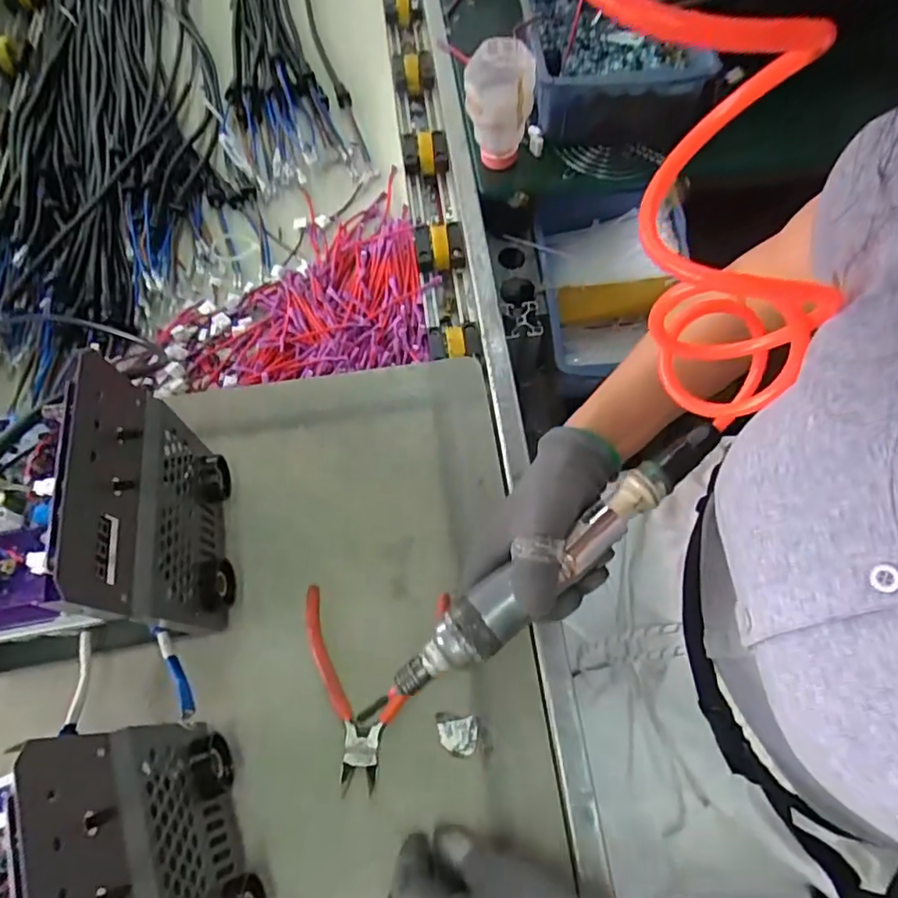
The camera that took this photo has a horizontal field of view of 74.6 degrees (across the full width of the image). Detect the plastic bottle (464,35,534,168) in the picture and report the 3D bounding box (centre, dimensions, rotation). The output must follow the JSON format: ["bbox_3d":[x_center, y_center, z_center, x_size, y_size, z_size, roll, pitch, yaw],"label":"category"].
[{"bbox_3d":[0.051,-0.345,0.603,0.065,0.111,0.069,5,66,4],"label":"plastic bottle"}]

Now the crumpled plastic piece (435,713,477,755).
[{"bbox_3d":[0.006,0.210,0.432,0.030,0.004,0.027,4,66,4],"label":"crumpled plastic piece"}]

